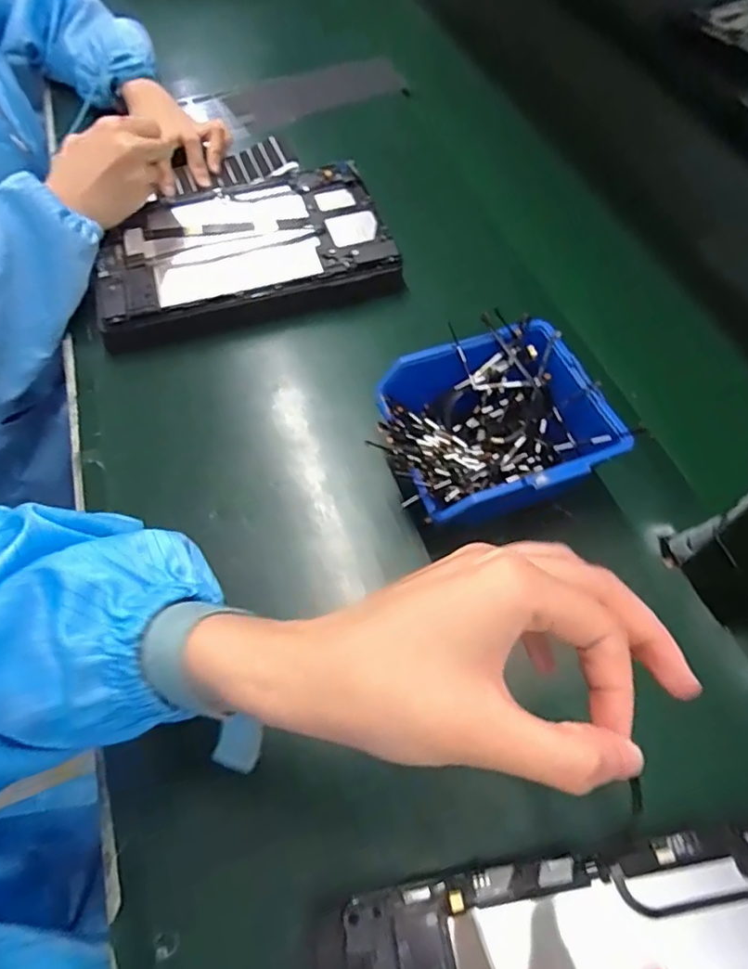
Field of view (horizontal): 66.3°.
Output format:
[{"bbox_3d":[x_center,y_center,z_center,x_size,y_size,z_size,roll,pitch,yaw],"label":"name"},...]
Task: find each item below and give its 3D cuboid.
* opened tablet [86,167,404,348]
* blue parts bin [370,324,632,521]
[{"bbox_3d":[-0.112,-0.201,0.495,0.239,0.033,0.155,-17,59,-8],"label":"opened tablet"},{"bbox_3d":[0.076,-0.030,0.367,0.123,0.060,0.118,-19,60,-9],"label":"blue parts bin"}]

